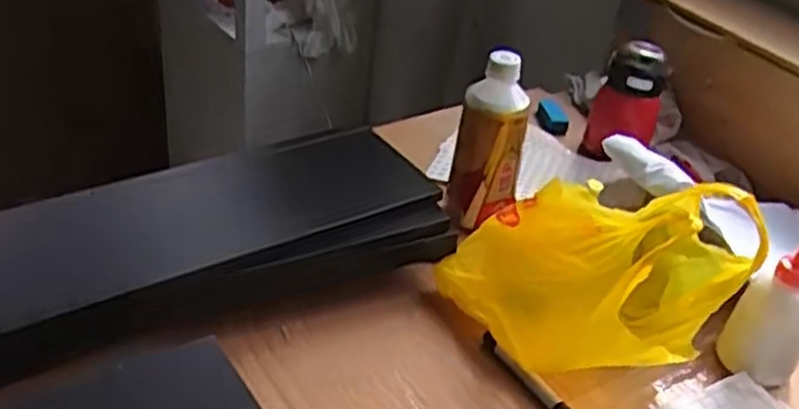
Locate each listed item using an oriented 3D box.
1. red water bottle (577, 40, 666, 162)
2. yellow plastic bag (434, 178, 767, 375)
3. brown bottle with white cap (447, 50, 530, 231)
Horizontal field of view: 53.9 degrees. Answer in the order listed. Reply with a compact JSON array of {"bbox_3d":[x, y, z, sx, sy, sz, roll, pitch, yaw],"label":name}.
[{"bbox_3d":[0.277,-0.127,0.952,0.074,0.128,0.085,29,41,28],"label":"red water bottle"},{"bbox_3d":[0.150,0.057,0.649,0.235,0.157,0.134,14,36,12],"label":"yellow plastic bag"},{"bbox_3d":[0.090,-0.058,0.790,0.065,0.191,0.065,6,36,0],"label":"brown bottle with white cap"}]

